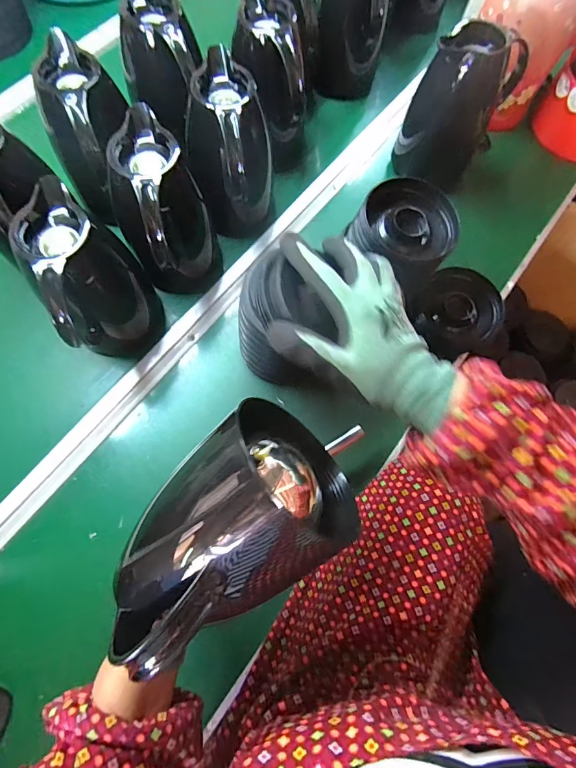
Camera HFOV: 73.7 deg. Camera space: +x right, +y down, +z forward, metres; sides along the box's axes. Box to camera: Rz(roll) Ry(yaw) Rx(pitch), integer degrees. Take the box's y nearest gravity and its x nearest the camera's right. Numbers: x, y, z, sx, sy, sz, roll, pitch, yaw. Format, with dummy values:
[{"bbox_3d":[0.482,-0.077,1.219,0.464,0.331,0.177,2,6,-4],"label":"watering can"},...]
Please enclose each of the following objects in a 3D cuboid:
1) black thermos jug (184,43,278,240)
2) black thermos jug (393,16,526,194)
[{"bbox_3d":[-0.079,-0.311,0.549,0.114,0.198,0.156,-2,73,-3],"label":"black thermos jug"},{"bbox_3d":[0.265,-0.431,0.604,0.136,0.201,0.116,26,73,6],"label":"black thermos jug"}]

